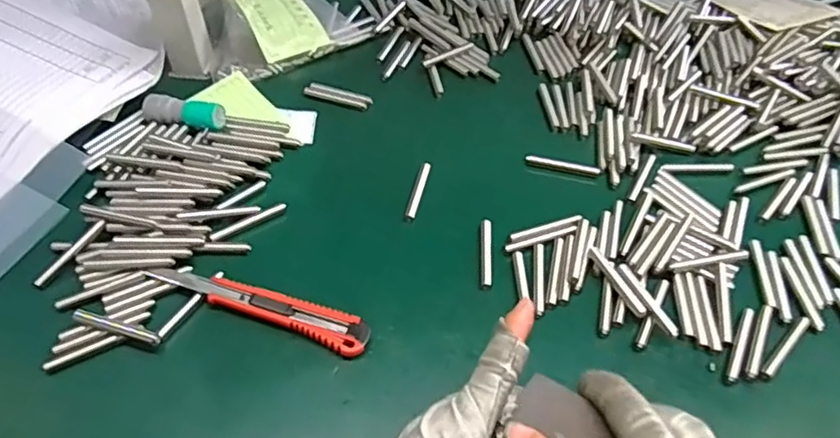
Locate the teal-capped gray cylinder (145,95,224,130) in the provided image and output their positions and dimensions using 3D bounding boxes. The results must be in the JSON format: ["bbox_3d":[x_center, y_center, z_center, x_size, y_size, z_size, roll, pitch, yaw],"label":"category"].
[{"bbox_3d":[-0.194,-0.086,0.513,0.066,0.022,0.020,3,49,1],"label":"teal-capped gray cylinder"}]

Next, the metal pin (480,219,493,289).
[{"bbox_3d":[0.047,0.023,0.438,0.008,0.004,0.056,3,49,1],"label":"metal pin"}]

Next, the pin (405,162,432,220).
[{"bbox_3d":[-0.001,-0.023,0.479,0.009,0.004,0.058,11,49,8],"label":"pin"}]

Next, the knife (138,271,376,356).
[{"bbox_3d":[-0.103,0.056,0.405,0.149,0.012,0.024,17,51,13],"label":"knife"}]

